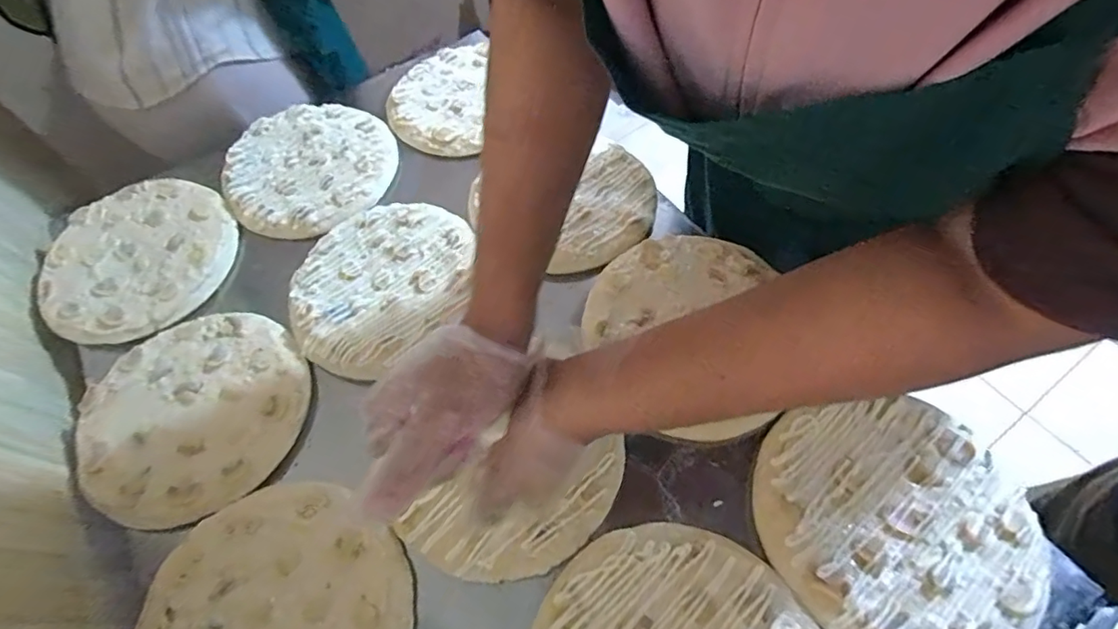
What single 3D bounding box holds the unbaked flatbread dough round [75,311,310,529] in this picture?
[{"bbox_3d":[-0.329,0.085,0.482,0.189,0.019,0.191,-10,60,-2],"label":"unbaked flatbread dough round"}]

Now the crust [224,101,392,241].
[{"bbox_3d":[-0.292,-0.175,0.624,0.187,0.023,0.194,-4,60,2],"label":"crust"}]

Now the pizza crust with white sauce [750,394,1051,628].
[{"bbox_3d":[0.248,0.152,0.395,0.189,0.014,0.184,-2,60,3],"label":"pizza crust with white sauce"}]

